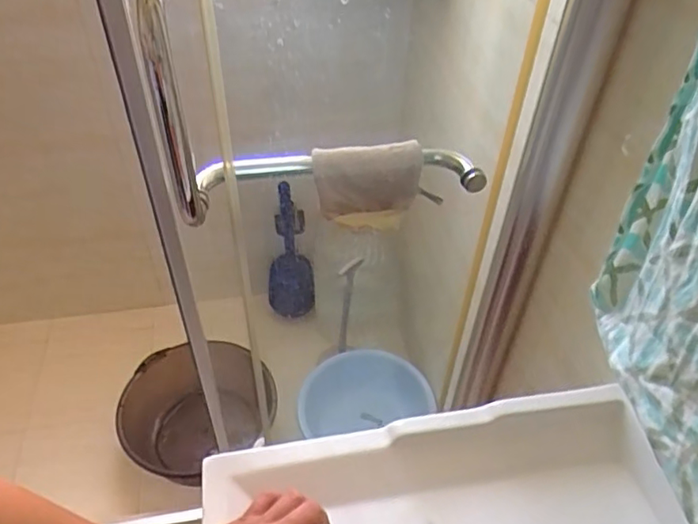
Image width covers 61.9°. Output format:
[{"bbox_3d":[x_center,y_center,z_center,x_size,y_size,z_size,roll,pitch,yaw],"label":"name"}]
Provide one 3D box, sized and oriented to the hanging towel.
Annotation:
[{"bbox_3d":[0.024,-0.096,0.792,0.141,0.124,0.046,-2,45,-4],"label":"hanging towel"}]

